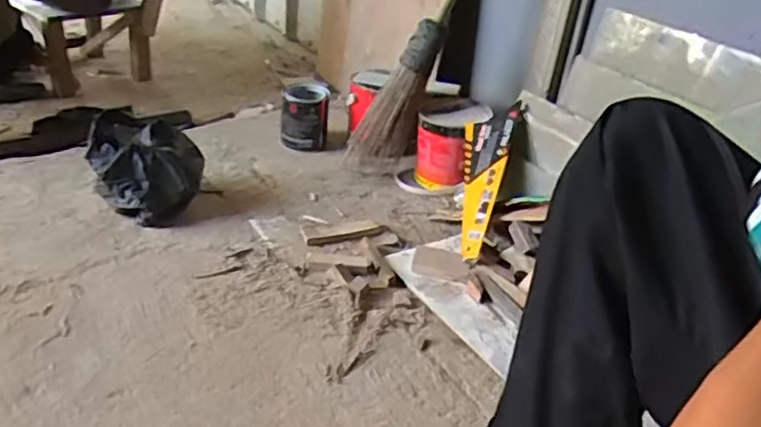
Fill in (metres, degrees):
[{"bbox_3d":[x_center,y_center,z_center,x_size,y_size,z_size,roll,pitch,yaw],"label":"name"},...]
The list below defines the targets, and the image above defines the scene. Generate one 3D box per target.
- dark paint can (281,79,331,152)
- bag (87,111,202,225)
[{"bbox_3d":[-0.175,-0.224,1.501,0.106,0.138,0.100,1,32,-6],"label":"dark paint can"},{"bbox_3d":[-0.426,-0.076,1.186,0.186,0.161,0.176,-4,32,-15],"label":"bag"}]

